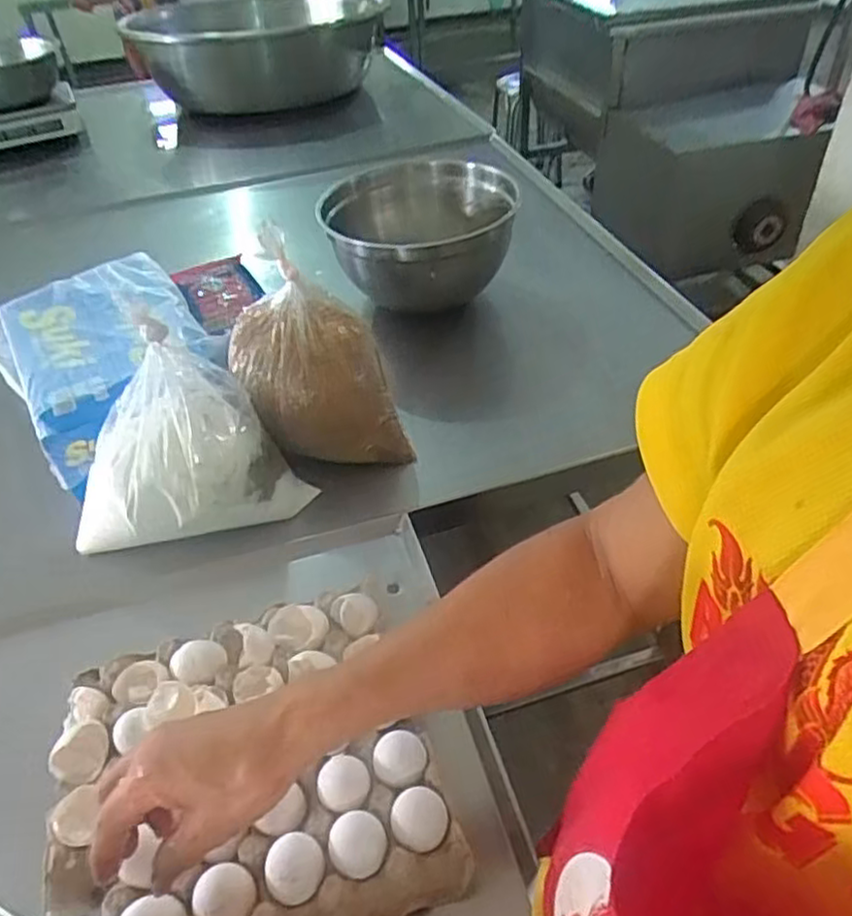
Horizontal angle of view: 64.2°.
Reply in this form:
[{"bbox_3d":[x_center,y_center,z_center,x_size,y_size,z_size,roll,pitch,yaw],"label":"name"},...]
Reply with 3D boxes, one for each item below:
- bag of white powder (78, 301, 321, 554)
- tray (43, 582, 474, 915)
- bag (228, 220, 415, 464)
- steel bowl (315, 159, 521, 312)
[{"bbox_3d":[-0.277,-0.017,0.743,0.254,0.223,0.129,-18,44,-14],"label":"bag of white powder"},{"bbox_3d":[-0.149,0.245,0.548,0.291,0.054,0.274,-15,43,-11],"label":"tray"},{"bbox_3d":[-0.133,-0.119,0.800,0.176,0.258,0.114,-13,43,-10],"label":"bag"},{"bbox_3d":[-0.010,-0.369,1.127,0.295,0.148,0.356,-12,43,-8],"label":"steel bowl"}]

